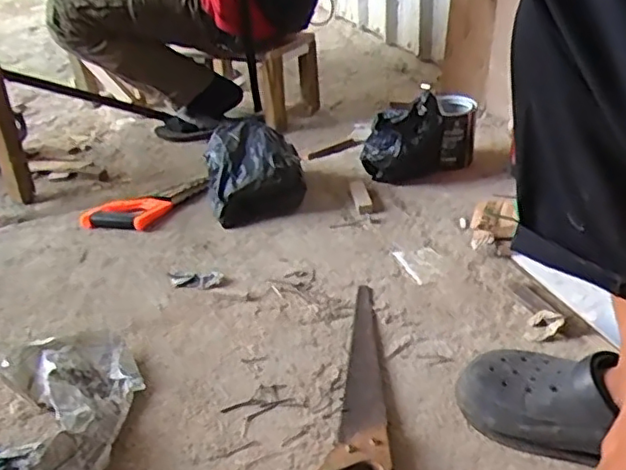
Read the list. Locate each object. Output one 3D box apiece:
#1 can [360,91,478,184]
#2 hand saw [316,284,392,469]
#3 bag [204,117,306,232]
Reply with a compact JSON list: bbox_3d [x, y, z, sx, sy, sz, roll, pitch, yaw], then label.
[{"bbox_3d":[0.218,-0.193,1.254,0.239,0.150,0.108,-9,31,-6],"label":"can"},{"bbox_3d":[0.045,0.184,0.772,0.087,0.023,0.410,-2,31,5],"label":"hand saw"},{"bbox_3d":[-0.111,-0.129,1.212,0.184,0.142,0.193,-9,31,-7],"label":"bag"}]

